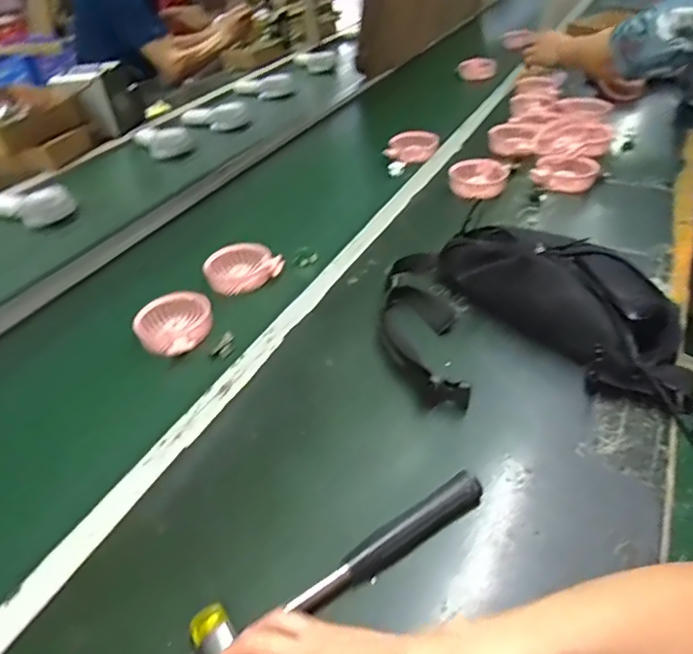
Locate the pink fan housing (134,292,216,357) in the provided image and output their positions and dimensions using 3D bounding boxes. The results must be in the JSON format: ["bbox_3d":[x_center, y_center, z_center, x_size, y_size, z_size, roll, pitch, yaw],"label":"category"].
[{"bbox_3d":[-0.209,-0.003,0.684,0.084,0.032,0.089,37,65,17],"label":"pink fan housing"}]

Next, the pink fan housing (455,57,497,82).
[{"bbox_3d":[0.372,-0.728,1.559,0.032,0.058,0.164,-24,27,-22],"label":"pink fan housing"}]

